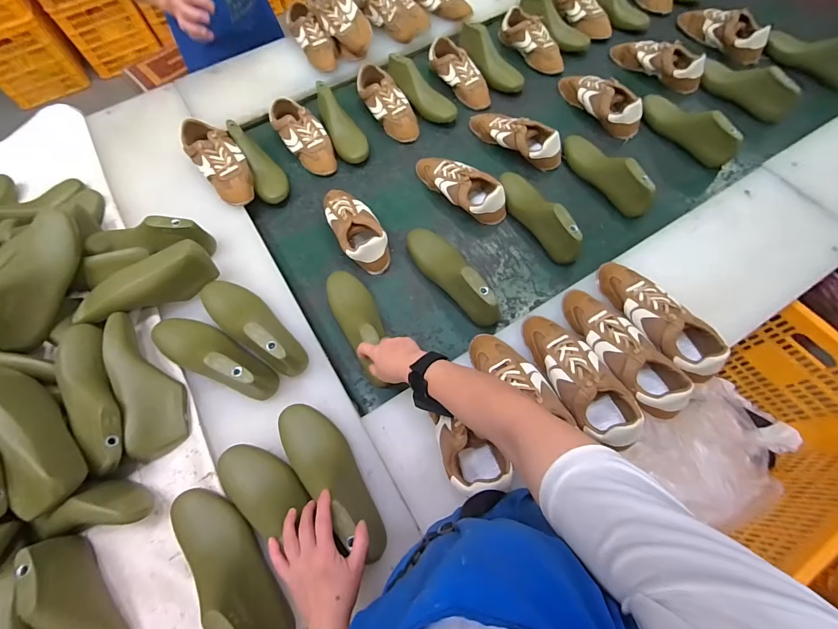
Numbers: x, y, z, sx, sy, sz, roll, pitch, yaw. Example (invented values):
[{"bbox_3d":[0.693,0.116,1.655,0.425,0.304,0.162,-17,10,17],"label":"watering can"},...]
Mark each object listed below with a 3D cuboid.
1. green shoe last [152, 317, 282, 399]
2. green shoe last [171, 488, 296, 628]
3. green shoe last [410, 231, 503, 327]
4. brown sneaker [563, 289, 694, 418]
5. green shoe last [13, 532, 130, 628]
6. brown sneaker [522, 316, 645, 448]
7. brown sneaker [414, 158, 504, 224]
[{"bbox_3d":[-0.360,0.061,0.620,0.256,0.074,0.081,25,70,13],"label":"green shoe last"},{"bbox_3d":[-0.261,0.342,0.498,0.248,0.090,0.072,38,73,17],"label":"green shoe last"},{"bbox_3d":[0.071,-0.083,0.729,0.090,0.092,0.251,-34,69,-12],"label":"green shoe last"},{"bbox_3d":[0.337,0.056,0.617,0.097,0.080,0.251,-30,68,-10],"label":"brown sneaker"},{"bbox_3d":[-0.447,0.410,0.481,0.064,0.080,0.250,-30,68,-10],"label":"green shoe last"},{"bbox_3d":[0.249,0.096,0.601,0.092,0.083,0.230,-29,68,-10],"label":"brown sneaker"},{"bbox_3d":[0.089,-0.293,0.828,0.251,0.070,0.086,37,73,17],"label":"brown sneaker"}]

